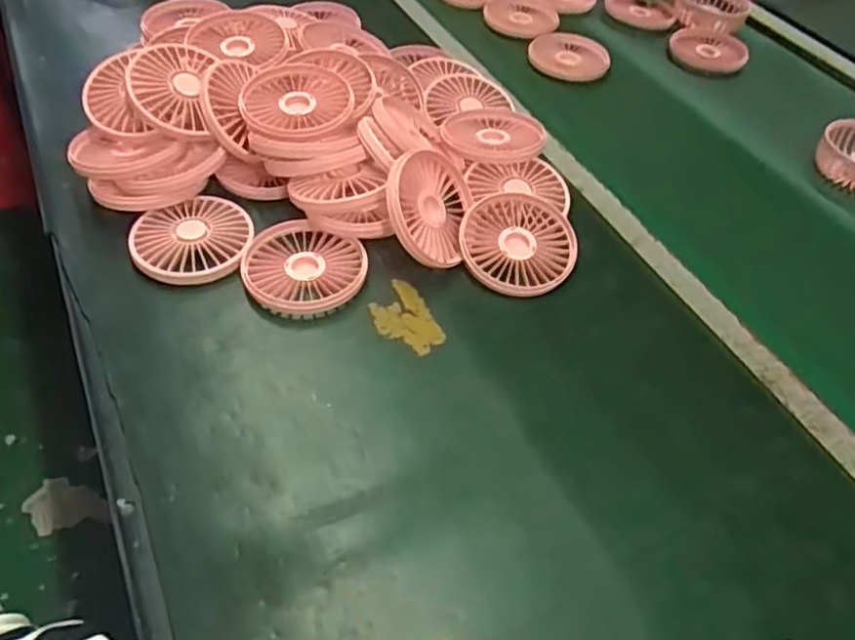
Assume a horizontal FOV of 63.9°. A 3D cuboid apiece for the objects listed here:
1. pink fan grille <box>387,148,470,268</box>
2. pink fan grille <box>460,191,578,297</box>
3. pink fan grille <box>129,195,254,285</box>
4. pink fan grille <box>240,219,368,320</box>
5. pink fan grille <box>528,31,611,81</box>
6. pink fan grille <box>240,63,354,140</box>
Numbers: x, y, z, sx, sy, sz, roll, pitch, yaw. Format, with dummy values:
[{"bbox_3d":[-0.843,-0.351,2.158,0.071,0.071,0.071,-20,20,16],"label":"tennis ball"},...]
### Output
[{"bbox_3d":[0.000,-0.090,0.521,0.077,0.013,0.088,31,61,-36],"label":"pink fan grille"},{"bbox_3d":[0.071,-0.062,0.536,0.087,0.009,0.096,4,61,1],"label":"pink fan grille"},{"bbox_3d":[-0.175,-0.060,0.516,0.088,0.017,0.076,-24,55,-24],"label":"pink fan grille"},{"bbox_3d":[-0.092,-0.036,0.507,0.085,0.016,0.081,2,48,-3],"label":"pink fan grille"},{"bbox_3d":[0.161,-0.306,0.790,0.087,0.013,0.087,-13,51,-16],"label":"pink fan grille"},{"bbox_3d":[-0.106,-0.179,0.557,0.086,0.018,0.094,-9,50,-13],"label":"pink fan grille"}]

